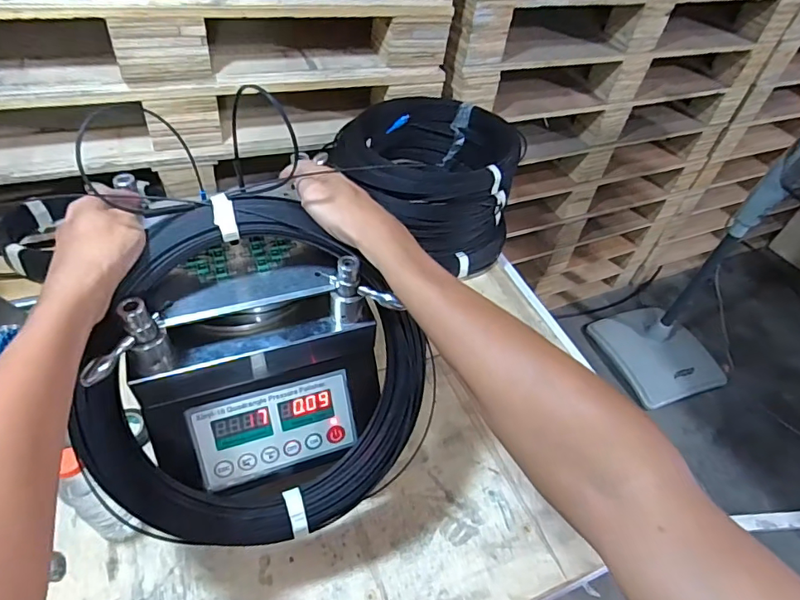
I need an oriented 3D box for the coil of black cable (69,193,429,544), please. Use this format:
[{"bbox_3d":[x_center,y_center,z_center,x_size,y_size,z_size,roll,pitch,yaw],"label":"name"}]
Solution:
[{"bbox_3d":[-0.109,0.074,0.438,0.279,0.039,0.294,-2,97,-18],"label":"coil of black cable"}]

